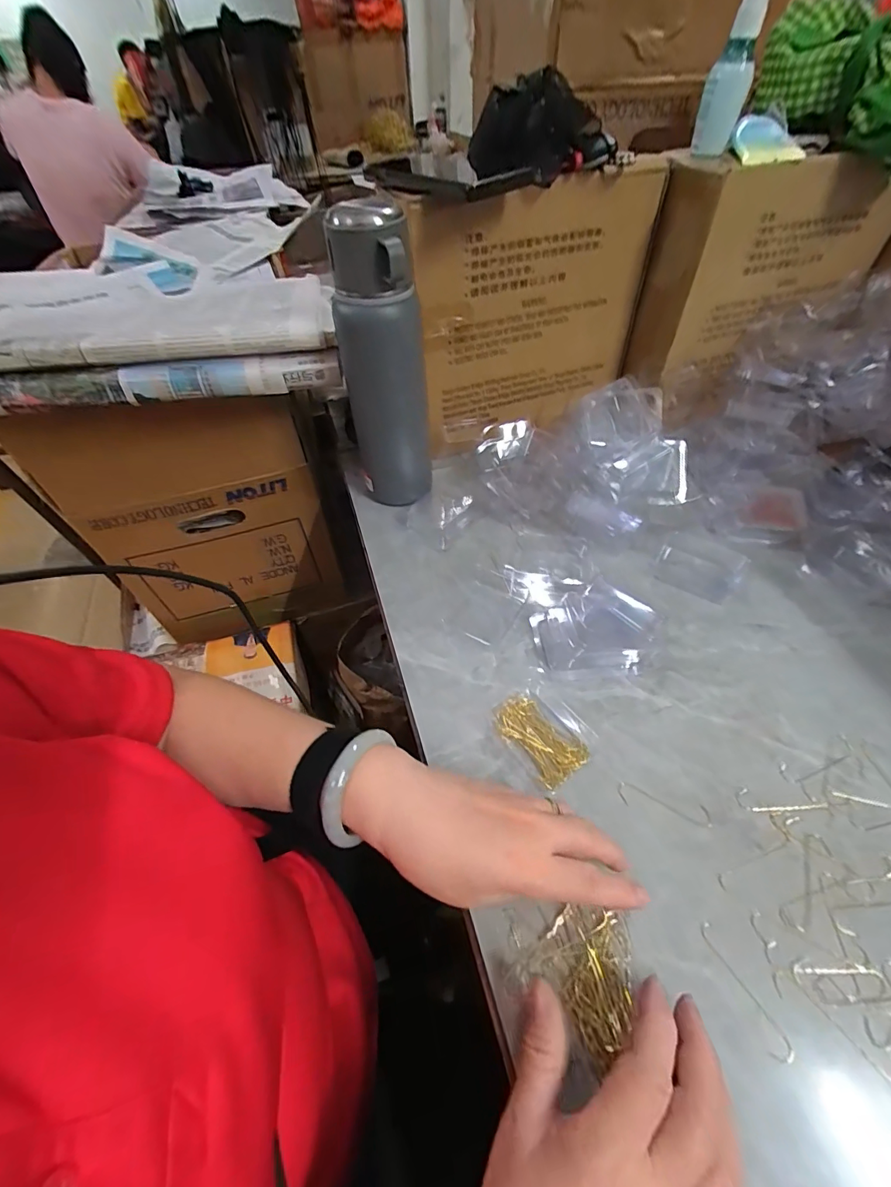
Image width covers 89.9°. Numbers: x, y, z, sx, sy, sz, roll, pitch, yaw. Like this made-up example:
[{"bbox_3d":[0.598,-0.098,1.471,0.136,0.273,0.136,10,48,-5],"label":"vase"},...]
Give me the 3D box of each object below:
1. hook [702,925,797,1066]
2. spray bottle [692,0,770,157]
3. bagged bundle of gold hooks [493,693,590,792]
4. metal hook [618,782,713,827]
[{"bbox_3d":[0.174,0.229,0.259,0.016,0.004,0.064,-16,52,-11],"label":"hook"},{"bbox_3d":[0.261,-0.479,0.403,0.034,0.115,0.031,23,55,19],"label":"spray bottle"},{"bbox_3d":[0.075,0.113,0.352,0.049,0.011,0.072,-31,56,-22],"label":"bagged bundle of gold hooks"},{"bbox_3d":[0.157,0.152,0.320,0.063,0.004,0.015,12,52,12],"label":"metal hook"}]

